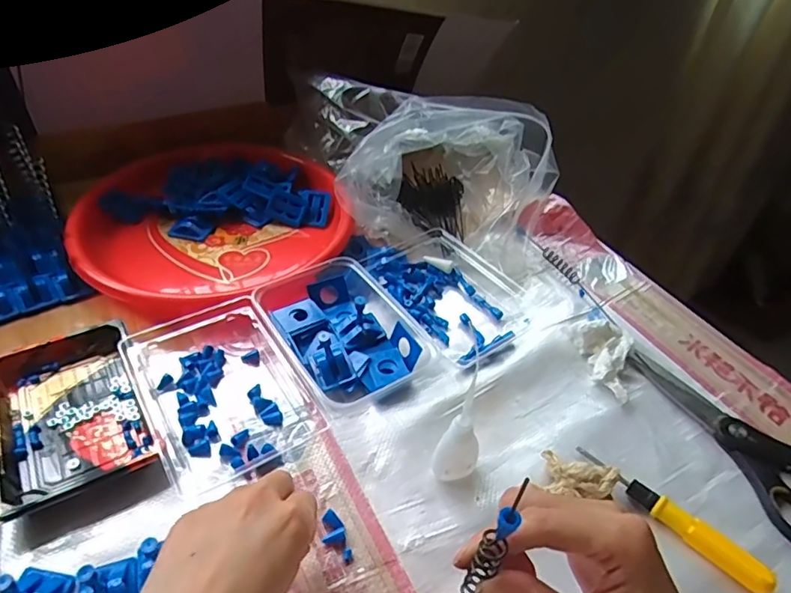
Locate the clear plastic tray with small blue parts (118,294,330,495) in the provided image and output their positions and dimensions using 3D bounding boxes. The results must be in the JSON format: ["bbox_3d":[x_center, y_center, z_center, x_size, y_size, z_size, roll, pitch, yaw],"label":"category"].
[{"bbox_3d":[-0.150,0.069,0.455,0.118,0.029,0.176,-23,49,-27],"label":"clear plastic tray with small blue parts"}]

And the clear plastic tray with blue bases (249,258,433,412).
[{"bbox_3d":[-0.053,0.027,0.501,0.115,0.039,0.158,-22,49,-26],"label":"clear plastic tray with blue bases"}]

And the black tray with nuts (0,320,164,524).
[{"bbox_3d":[-0.259,0.089,0.428,0.104,0.018,0.157,-20,48,-24],"label":"black tray with nuts"}]

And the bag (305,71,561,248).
[{"bbox_3d":[0.047,-0.166,0.646,0.221,0.124,0.221,-14,45,-19],"label":"bag"}]

